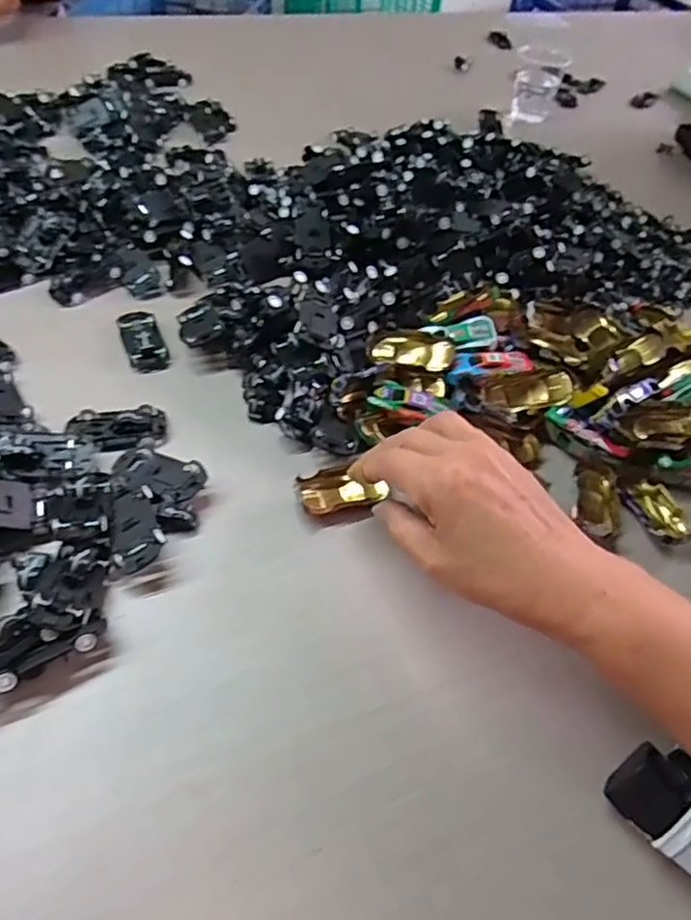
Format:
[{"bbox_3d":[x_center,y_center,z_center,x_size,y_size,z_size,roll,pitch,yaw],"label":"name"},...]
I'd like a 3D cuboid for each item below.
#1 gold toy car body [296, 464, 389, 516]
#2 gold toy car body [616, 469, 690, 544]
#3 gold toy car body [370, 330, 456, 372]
[{"bbox_3d":[-0.003,0.019,0.412,0.054,0.012,0.031,-9,53,-13],"label":"gold toy car body"},{"bbox_3d":[0.206,0.031,0.424,0.033,0.020,0.061,-16,54,-18],"label":"gold toy car body"},{"bbox_3d":[0.052,-0.085,0.483,0.061,0.015,0.028,14,49,25],"label":"gold toy car body"}]

